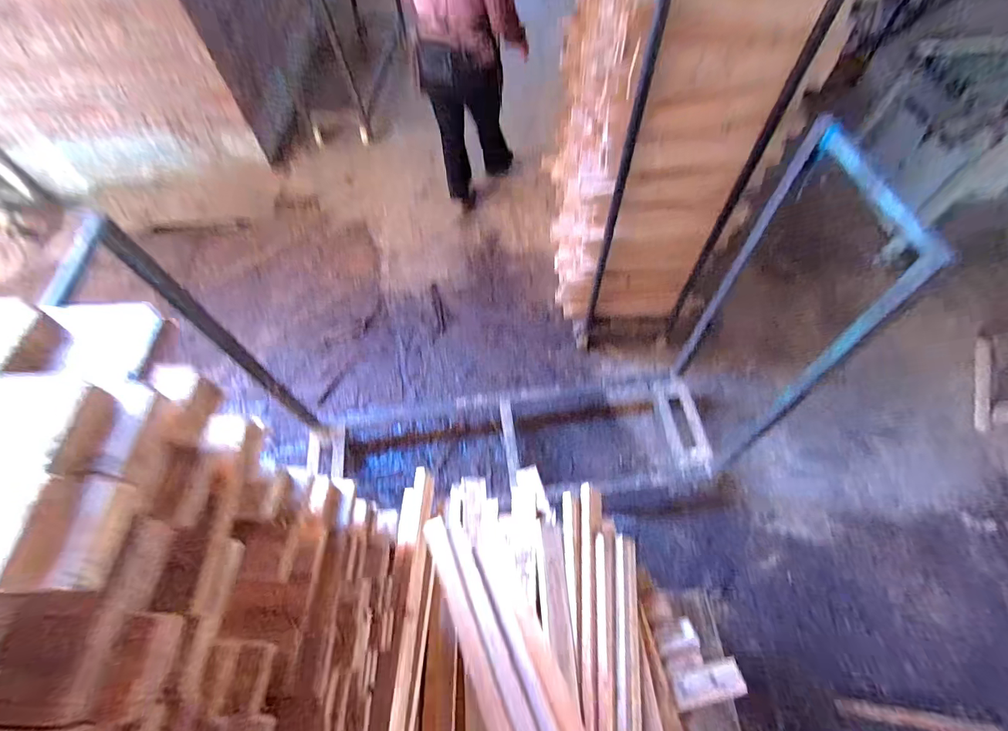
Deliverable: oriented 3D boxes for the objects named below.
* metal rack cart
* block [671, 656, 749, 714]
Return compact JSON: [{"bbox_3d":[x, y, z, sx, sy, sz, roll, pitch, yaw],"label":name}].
[{"bbox_3d":[-0.068,-0.006,1.424,1.719,1.314,0.556,-4,61,0],"label":"metal rack cart"},{"bbox_3d":[0.401,0.628,0.861,0.147,0.018,0.058,-12,61,-5],"label":"block"}]

